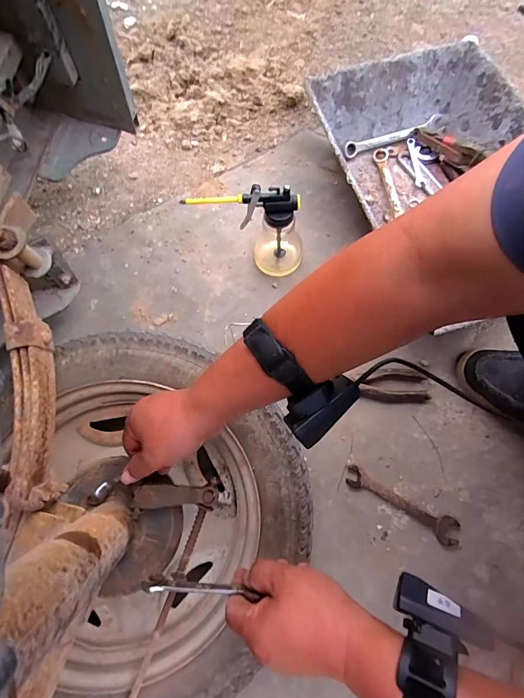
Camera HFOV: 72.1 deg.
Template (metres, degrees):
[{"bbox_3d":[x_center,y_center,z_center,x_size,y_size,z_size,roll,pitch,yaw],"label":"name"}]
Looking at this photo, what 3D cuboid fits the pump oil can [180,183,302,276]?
[{"bbox_3d":[-0.013,-0.189,0.548,0.156,0.158,0.071,15,73,4],"label":"pump oil can"}]

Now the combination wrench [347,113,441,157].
[{"bbox_3d":[0.244,-0.400,0.674,0.181,0.014,0.024,-20,98,-1],"label":"combination wrench"}]

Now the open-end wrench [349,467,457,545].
[{"bbox_3d":[0.191,0.214,0.495,0.163,0.005,0.033,27,74,8],"label":"open-end wrench"}]

